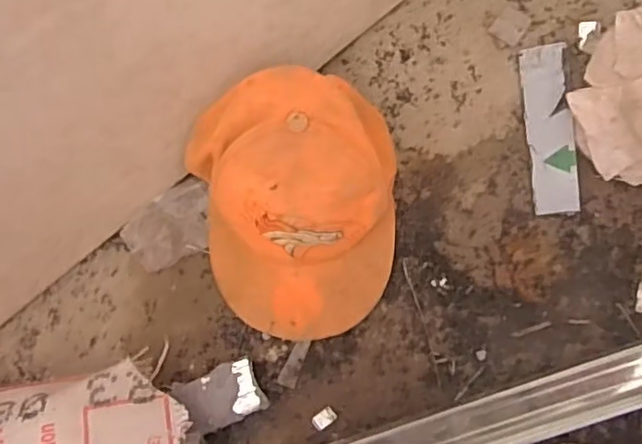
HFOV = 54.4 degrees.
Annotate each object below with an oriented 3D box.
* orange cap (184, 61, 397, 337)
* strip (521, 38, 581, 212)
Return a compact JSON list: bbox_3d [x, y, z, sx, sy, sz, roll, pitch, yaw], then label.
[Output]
[{"bbox_3d":[-0.028,-0.013,0.560,0.187,0.109,0.235,0,85,6],"label":"orange cap"},{"bbox_3d":[0.214,-0.087,0.583,0.041,0.008,0.157,-7,85,27],"label":"strip"}]

